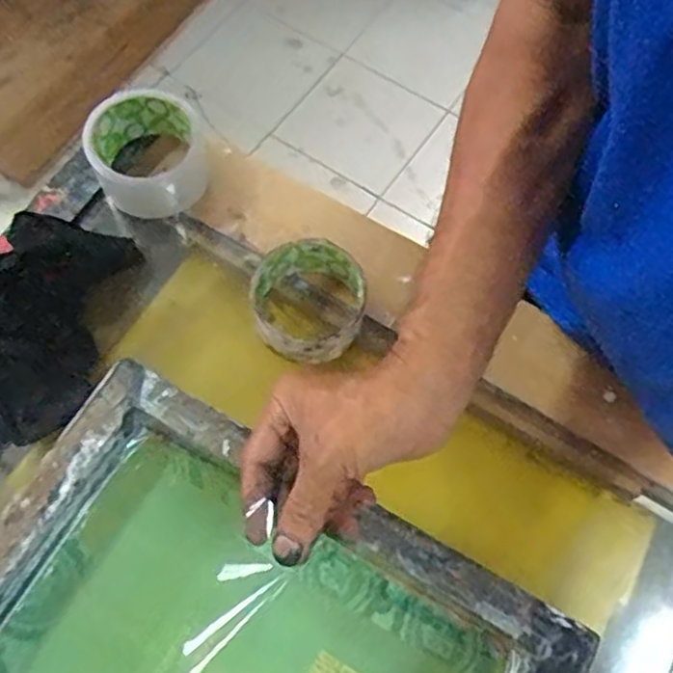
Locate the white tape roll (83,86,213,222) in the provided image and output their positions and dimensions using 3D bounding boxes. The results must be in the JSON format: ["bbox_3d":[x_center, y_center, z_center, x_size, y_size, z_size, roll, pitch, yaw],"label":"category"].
[{"bbox_3d":[-0.148,-0.147,0.557,0.090,0.057,0.085,0,67,-1],"label":"white tape roll"}]

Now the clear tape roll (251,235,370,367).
[{"bbox_3d":[-0.021,-0.026,0.515,0.083,0.046,0.087,0,67,-1],"label":"clear tape roll"}]

